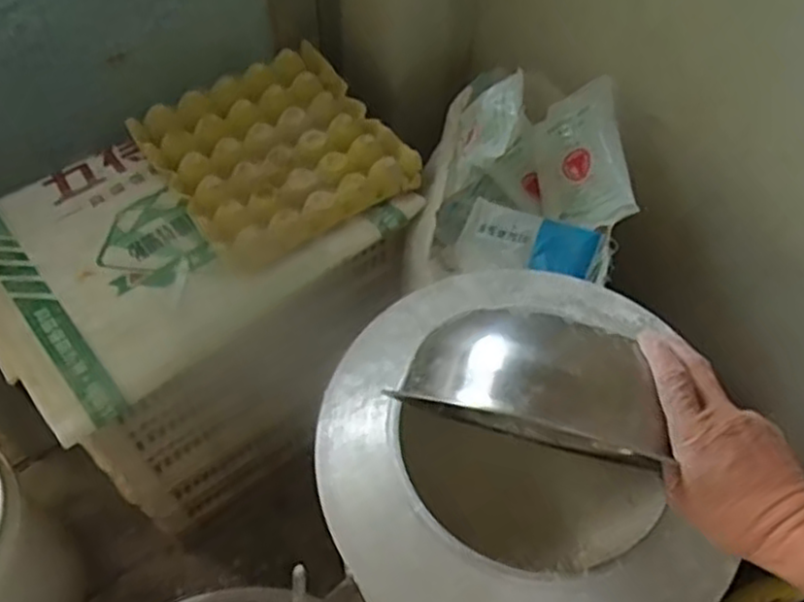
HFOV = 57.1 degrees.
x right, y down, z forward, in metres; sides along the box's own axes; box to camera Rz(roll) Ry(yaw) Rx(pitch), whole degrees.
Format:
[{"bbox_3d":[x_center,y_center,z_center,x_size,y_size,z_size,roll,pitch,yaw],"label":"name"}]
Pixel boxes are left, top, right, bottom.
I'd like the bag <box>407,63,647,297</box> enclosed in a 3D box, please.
[{"bbox_3d":[0.147,-0.164,0.928,0.250,0.161,0.278,2,57,0],"label":"bag"}]

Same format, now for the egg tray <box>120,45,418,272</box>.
[{"bbox_3d":[-0.167,-0.198,0.979,0.283,0.042,0.291,-32,63,-20],"label":"egg tray"}]

